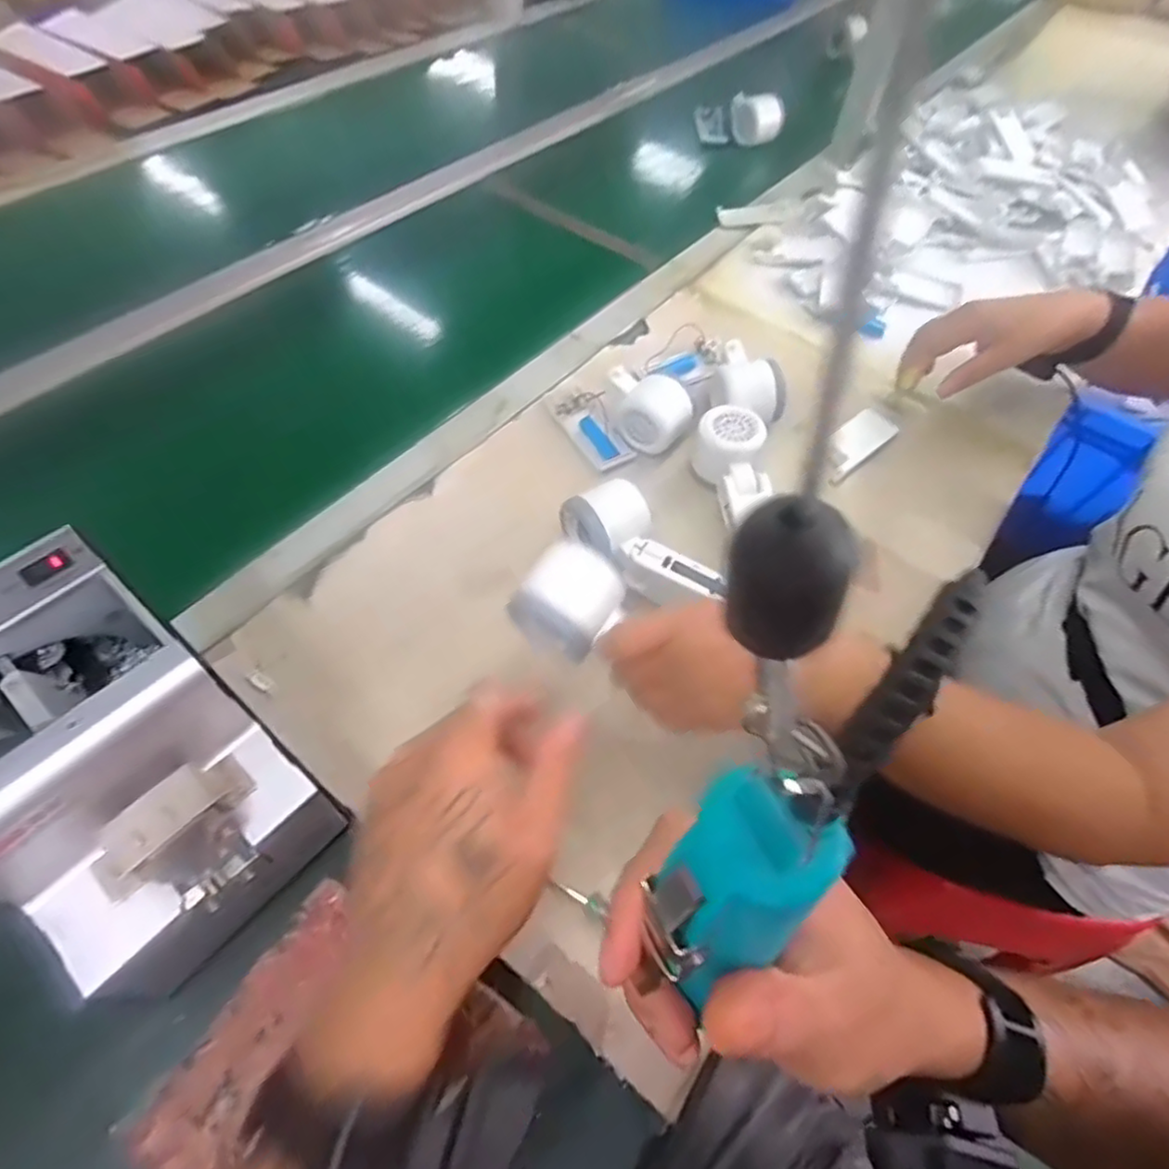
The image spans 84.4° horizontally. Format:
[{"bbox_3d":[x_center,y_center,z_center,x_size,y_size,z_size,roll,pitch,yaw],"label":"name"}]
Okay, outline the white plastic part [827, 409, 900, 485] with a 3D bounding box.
[{"bbox_3d":[0.251,-0.132,0.597,0.110,0.015,0.041,-39,68,-25],"label":"white plastic part"}]

